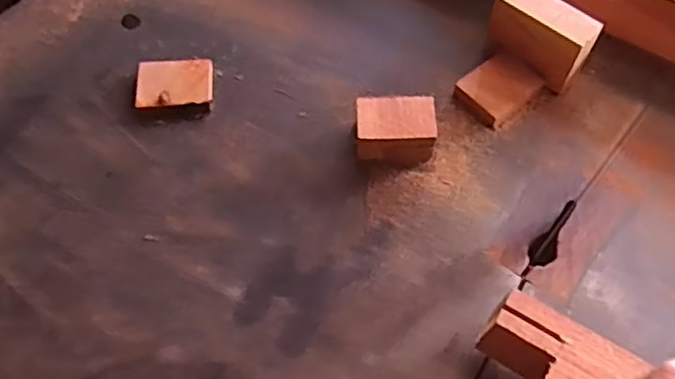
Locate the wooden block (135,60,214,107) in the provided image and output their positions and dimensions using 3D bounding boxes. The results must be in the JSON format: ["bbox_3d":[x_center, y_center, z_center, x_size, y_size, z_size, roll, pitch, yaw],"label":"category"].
[{"bbox_3d":[-0.124,-0.081,0.483,0.057,0.010,0.040,-5,61,-4],"label":"wooden block"}]

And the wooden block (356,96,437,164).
[{"bbox_3d":[0.041,-0.044,0.456,0.055,0.028,0.038,-1,61,-2],"label":"wooden block"}]

